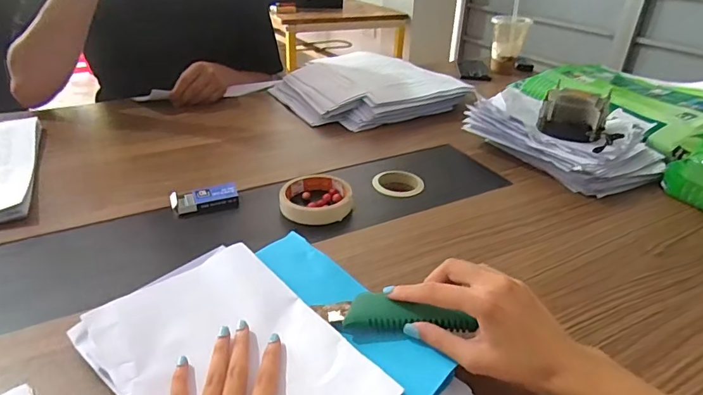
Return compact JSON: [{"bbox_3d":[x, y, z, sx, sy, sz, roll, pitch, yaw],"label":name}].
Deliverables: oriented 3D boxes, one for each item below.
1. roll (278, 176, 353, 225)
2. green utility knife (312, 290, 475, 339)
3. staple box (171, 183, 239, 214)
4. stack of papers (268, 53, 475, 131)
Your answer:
[{"bbox_3d":[-0.044,0.000,0.564,0.087,0.023,0.087,-1,31,-6],"label":"roll"},{"bbox_3d":[0.030,0.092,0.360,0.124,0.015,0.027,0,29,16],"label":"green utility knife"},{"bbox_3d":[-0.180,0.003,0.555,0.077,0.020,0.029,-11,33,-21],"label":"staple box"},{"bbox_3d":[0.027,-0.210,0.867,0.293,0.061,0.296,-16,35,-27],"label":"stack of papers"}]

